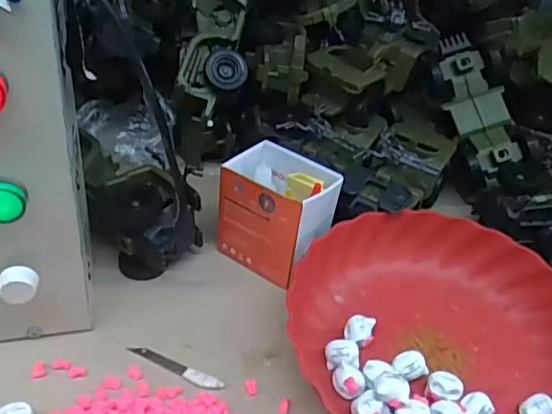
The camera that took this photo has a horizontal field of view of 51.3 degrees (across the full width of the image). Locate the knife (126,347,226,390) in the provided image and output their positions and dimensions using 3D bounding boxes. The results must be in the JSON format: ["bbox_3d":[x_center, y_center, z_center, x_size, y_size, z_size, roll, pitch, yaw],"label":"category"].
[{"bbox_3d":[-0.077,0.124,0.445,0.079,0.004,0.011,20,39,17],"label":"knife"}]

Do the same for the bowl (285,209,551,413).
[{"bbox_3d":[0.131,0.103,0.458,0.248,0.055,0.237,27,41,25],"label":"bowl"}]

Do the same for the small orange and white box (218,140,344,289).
[{"bbox_3d":[-0.001,0.004,0.534,0.095,0.090,0.069,27,41,25],"label":"small orange and white box"}]

